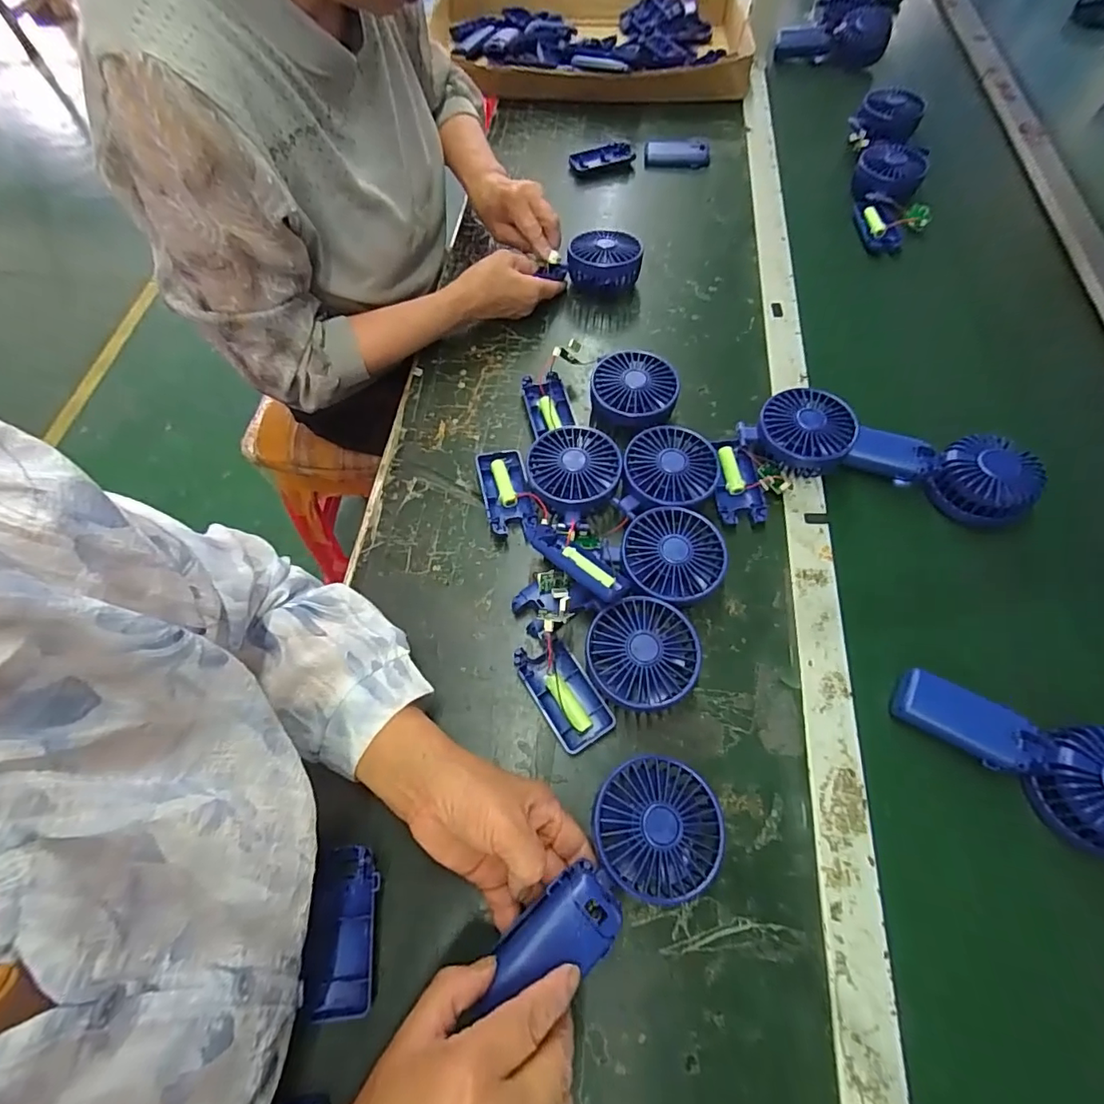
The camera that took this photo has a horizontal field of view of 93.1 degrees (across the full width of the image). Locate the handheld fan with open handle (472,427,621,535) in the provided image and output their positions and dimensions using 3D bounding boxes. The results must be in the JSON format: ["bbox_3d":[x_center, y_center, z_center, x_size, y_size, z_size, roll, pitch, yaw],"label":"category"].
[{"bbox_3d":[-0.003,-0.067,0.502,0.134,0.043,0.099,-8,64,-2],"label":"handheld fan with open handle"}]

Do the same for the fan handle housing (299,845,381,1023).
[{"bbox_3d":[-0.143,0.256,0.355,0.047,0.017,0.095,-3,64,0],"label":"fan handle housing"}]

